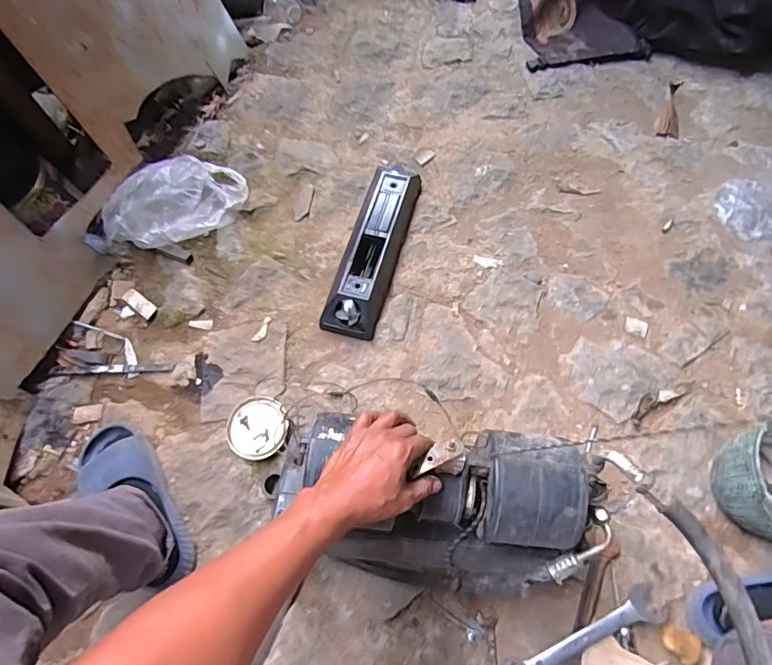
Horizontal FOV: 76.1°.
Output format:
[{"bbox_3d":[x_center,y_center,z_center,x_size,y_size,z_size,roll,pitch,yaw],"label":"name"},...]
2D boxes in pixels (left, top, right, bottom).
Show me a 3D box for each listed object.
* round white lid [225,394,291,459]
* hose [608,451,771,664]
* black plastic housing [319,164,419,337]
[{"bbox_3d":[-0.223,0.162,0.850,0.105,0.027,0.102,0,66,1],"label":"round white lid"},{"bbox_3d":[0.324,0.325,0.495,0.086,0.064,0.425,-6,66,-2],"label":"hose"},{"bbox_3d":[-0.024,-0.171,0.974,0.106,0.066,0.380,16,67,8],"label":"black plastic housing"}]

